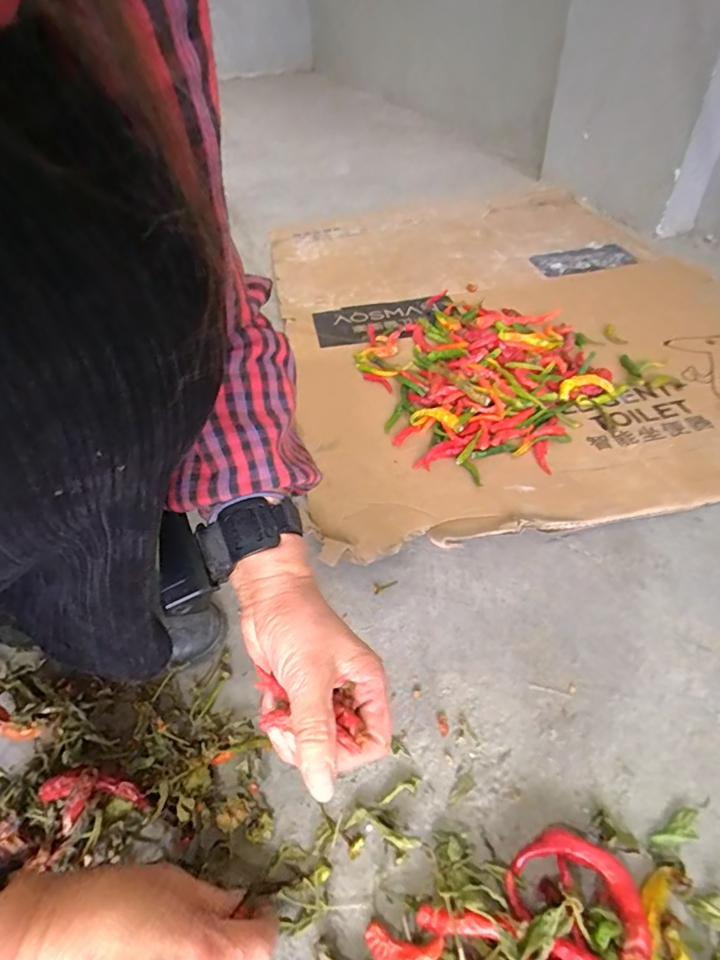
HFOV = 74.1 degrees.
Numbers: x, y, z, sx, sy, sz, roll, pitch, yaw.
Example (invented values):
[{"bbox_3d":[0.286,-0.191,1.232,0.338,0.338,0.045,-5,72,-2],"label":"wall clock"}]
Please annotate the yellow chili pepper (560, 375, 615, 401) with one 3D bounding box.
[{"bbox_3d":[0.302,-0.124,0.635,0.071,0.022,0.023,1,47,5],"label":"yellow chili pepper"}]

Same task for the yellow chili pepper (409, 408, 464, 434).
[{"bbox_3d":[0.100,-0.078,0.608,0.070,0.014,0.027,20,52,21],"label":"yellow chili pepper"}]

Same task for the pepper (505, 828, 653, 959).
[{"bbox_3d":[0.138,0.262,0.308,0.079,0.025,0.053,12,49,15],"label":"pepper"}]

